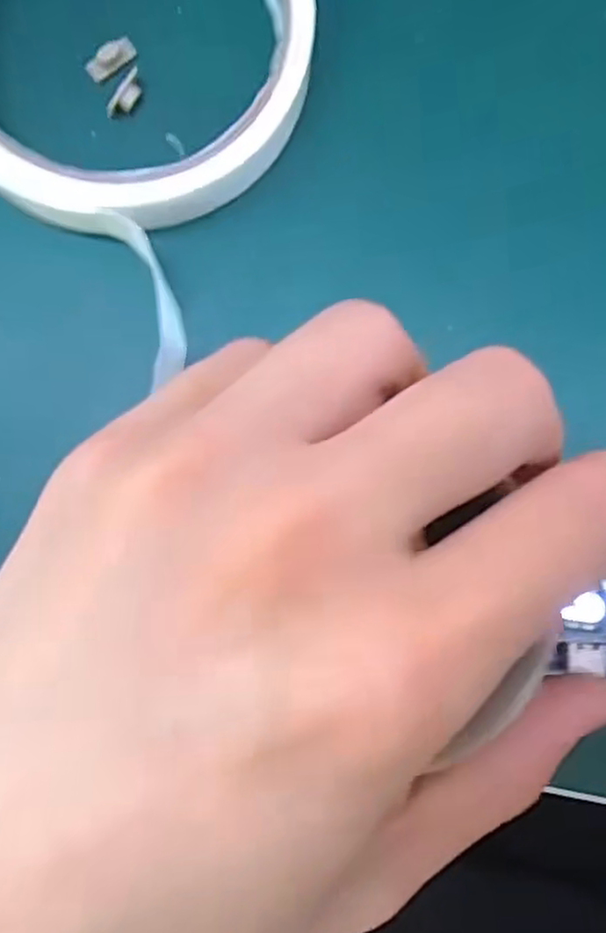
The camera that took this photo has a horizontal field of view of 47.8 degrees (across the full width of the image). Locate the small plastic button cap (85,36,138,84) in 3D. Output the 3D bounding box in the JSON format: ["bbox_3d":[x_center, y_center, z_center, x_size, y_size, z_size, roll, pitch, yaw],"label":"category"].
[{"bbox_3d":[-0.048,-0.102,0.170,0.013,0.006,0.004,-41,90,-5],"label":"small plastic button cap"}]

